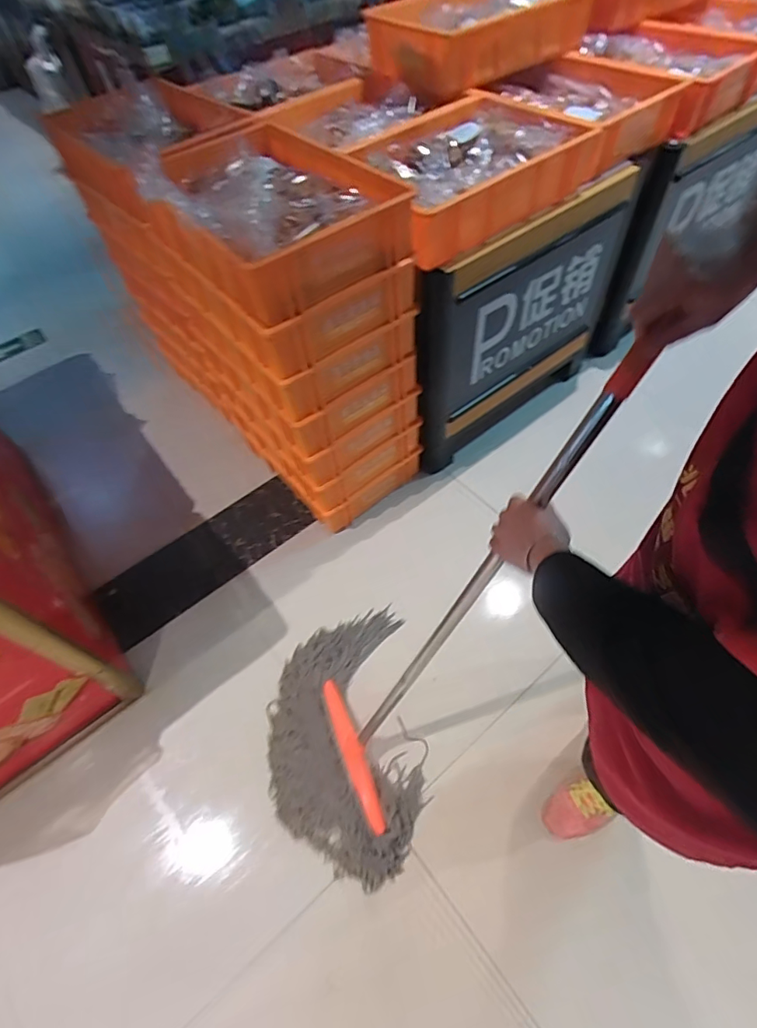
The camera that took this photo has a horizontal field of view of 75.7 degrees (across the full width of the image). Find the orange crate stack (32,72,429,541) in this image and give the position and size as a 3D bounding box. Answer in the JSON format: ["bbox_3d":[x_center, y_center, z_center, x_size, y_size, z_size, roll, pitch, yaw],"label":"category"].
[{"bbox_3d":[-0.347,-0.596,1.459,0.411,0.886,0.994,-36,60,-17],"label":"orange crate stack"}]

